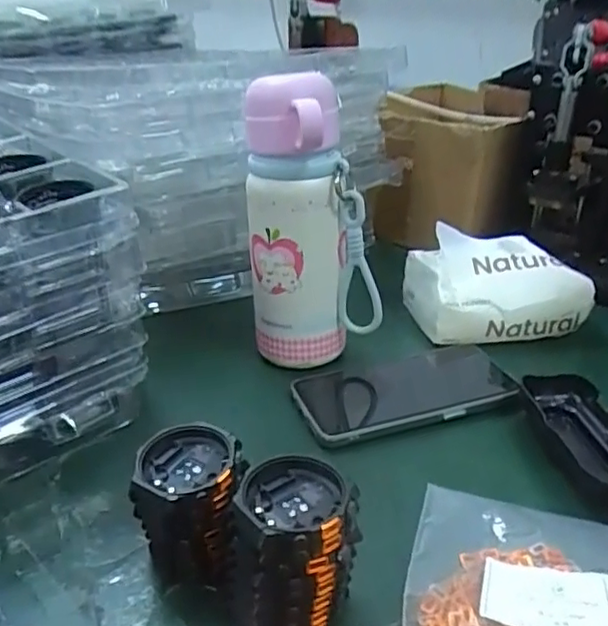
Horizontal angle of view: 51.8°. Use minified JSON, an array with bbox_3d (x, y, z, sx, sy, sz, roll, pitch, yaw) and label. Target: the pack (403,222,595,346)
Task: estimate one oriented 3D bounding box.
[{"bbox_3d":[0.170,-0.019,0.558,0.147,0.072,0.092,-1,27,-3],"label":"pack"}]

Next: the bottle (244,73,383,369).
[{"bbox_3d":[0.005,-0.058,0.468,0.086,0.211,0.067,-9,29,-19],"label":"bottle"}]

